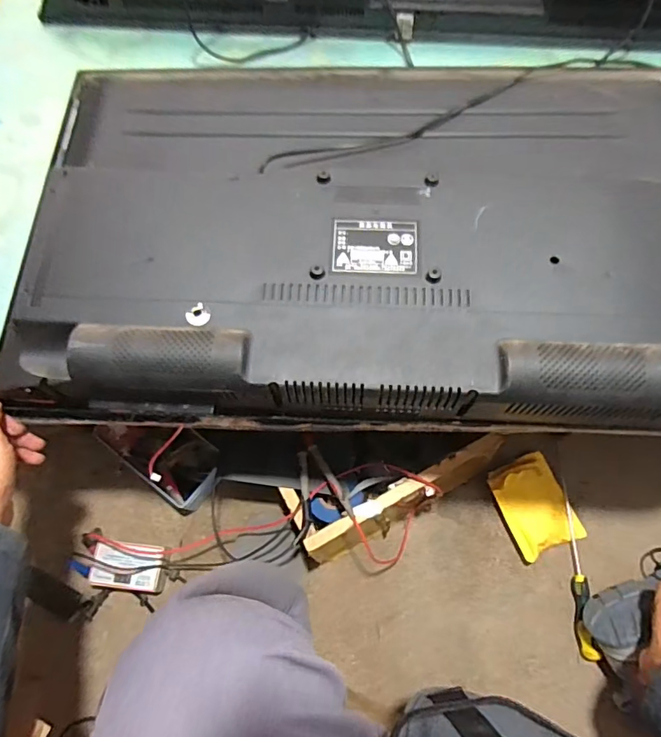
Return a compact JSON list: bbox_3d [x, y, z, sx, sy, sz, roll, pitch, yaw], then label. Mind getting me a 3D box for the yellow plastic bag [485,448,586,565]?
[{"bbox_3d":[0.286,0.188,0.700,0.097,0.045,0.125,-23,70,-8],"label":"yellow plastic bag"}]

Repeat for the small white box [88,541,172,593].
[{"bbox_3d":[-0.273,0.268,0.682,0.100,0.019,0.058,4,69,3],"label":"small white box"}]

